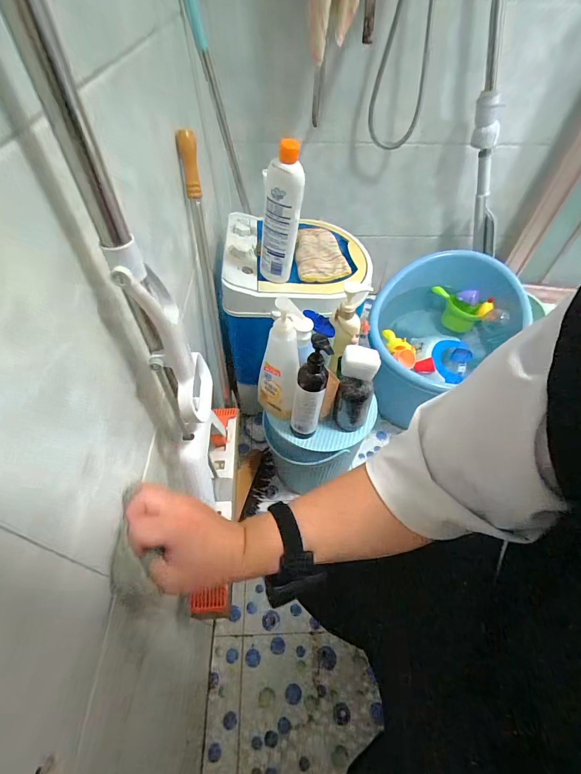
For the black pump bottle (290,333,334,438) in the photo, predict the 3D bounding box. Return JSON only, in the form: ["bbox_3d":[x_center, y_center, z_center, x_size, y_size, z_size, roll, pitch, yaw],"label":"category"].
[{"bbox_3d":[0.037,0.009,0.647,0.054,0.232,0.057,11,52,7],"label":"black pump bottle"}]

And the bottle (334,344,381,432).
[{"bbox_3d":[0.126,0.009,0.685,0.073,0.191,0.063,7,52,4],"label":"bottle"}]

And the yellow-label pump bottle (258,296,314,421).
[{"bbox_3d":[-0.016,-0.044,0.686,0.101,0.238,0.095,3,51,1],"label":"yellow-label pump bottle"}]

